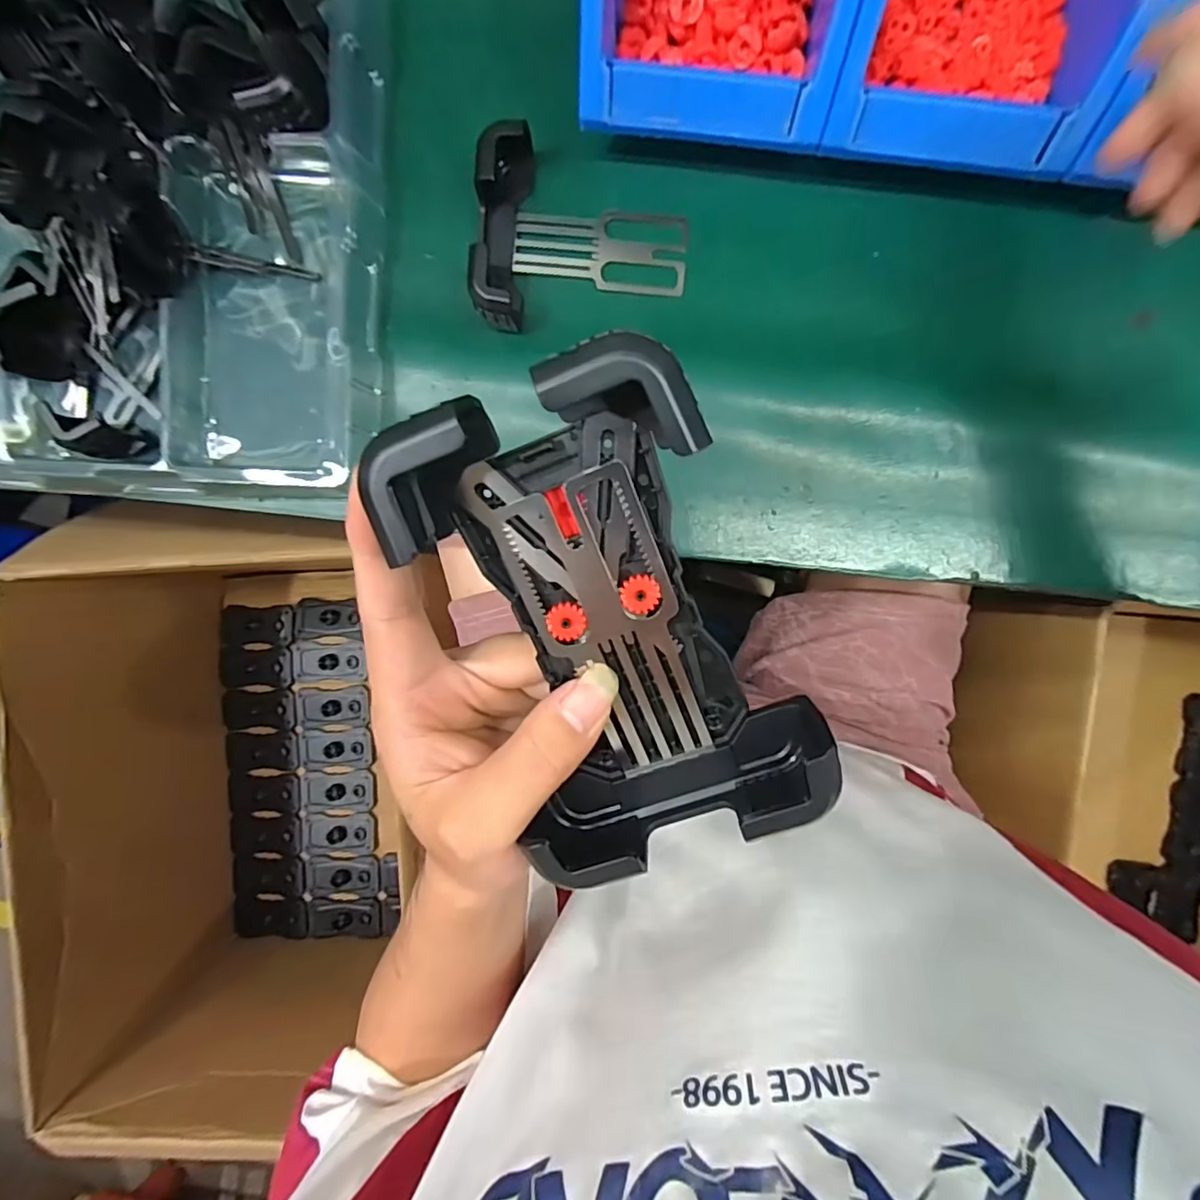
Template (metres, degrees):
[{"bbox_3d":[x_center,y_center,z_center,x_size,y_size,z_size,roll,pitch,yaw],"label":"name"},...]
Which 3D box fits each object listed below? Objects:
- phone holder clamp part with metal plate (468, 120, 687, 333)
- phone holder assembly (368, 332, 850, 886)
[{"bbox_3d":[-0.010,-0.201,0.314,0.115,0.034,0.099,0,96,4],"label":"phone holder clamp part with metal plate"},{"bbox_3d":[0.003,0.010,0.166,0.086,0.039,0.145,-23,107,6],"label":"phone holder assembly"}]

